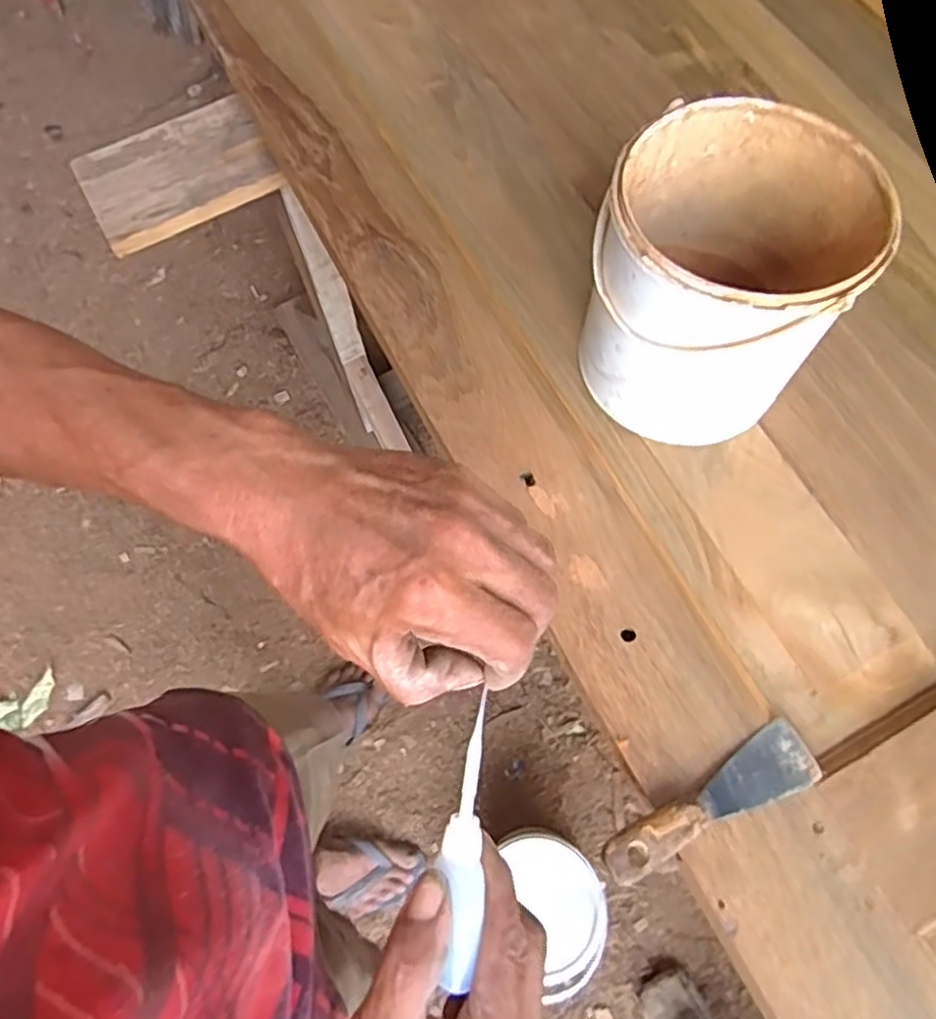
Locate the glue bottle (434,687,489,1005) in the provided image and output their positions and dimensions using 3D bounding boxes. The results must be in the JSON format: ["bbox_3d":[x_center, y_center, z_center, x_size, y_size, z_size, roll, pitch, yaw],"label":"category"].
[{"bbox_3d":[-0.002,0.141,0.307,0.017,0.018,0.111,5,68,1],"label":"glue bottle"}]

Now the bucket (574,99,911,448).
[{"bbox_3d":[0.187,-0.172,0.554,0.170,0.190,0.171,0,69,1],"label":"bucket"}]

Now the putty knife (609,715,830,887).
[{"bbox_3d":[0.164,0.195,0.483,0.166,0.031,0.042,-23,70,-7],"label":"putty knife"}]

